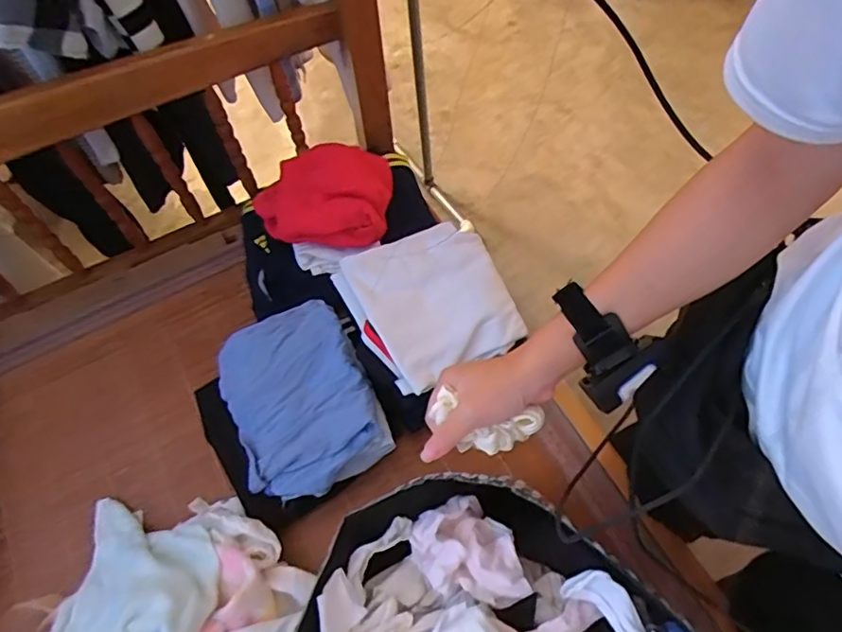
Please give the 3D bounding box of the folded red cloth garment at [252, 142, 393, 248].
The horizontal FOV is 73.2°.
[{"bbox_3d":[-0.146,-0.189,0.902,0.227,0.102,0.181,-20,61,-7],"label":"folded red cloth garment"}]

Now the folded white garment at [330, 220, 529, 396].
[{"bbox_3d":[0.013,-0.025,0.803,0.216,0.049,0.224,-24,73,-17],"label":"folded white garment"}]

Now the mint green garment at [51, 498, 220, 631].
[{"bbox_3d":[-0.358,0.345,0.685,0.227,0.118,0.207,-2,60,3],"label":"mint green garment"}]

